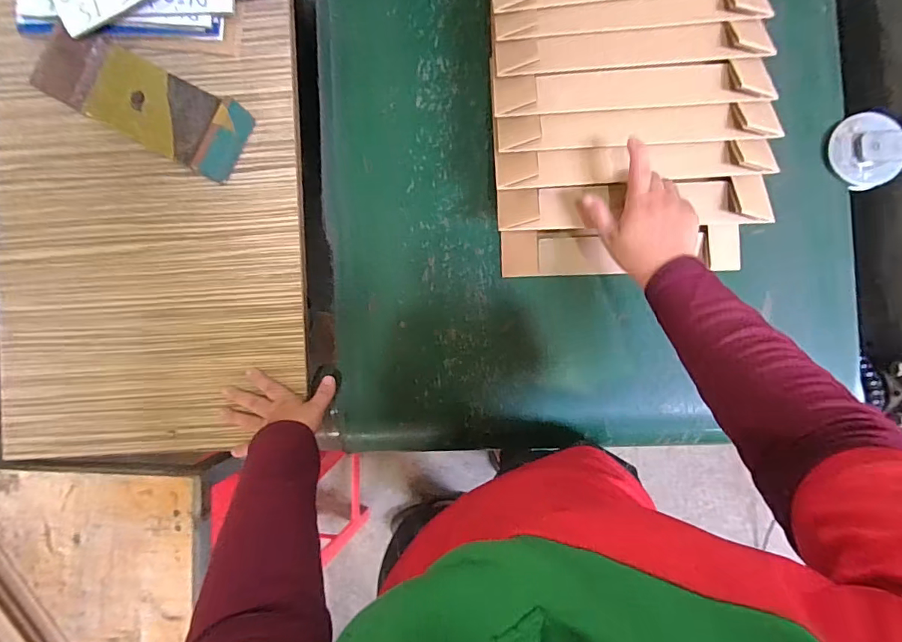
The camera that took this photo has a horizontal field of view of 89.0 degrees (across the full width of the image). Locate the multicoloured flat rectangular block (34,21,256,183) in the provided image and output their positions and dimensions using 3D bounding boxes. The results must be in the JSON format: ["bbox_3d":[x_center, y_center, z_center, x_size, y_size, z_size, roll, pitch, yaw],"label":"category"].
[{"bbox_3d":[-0.383,-0.275,0.590,0.244,0.062,0.100,27,92,3],"label":"multicoloured flat rectangular block"}]

